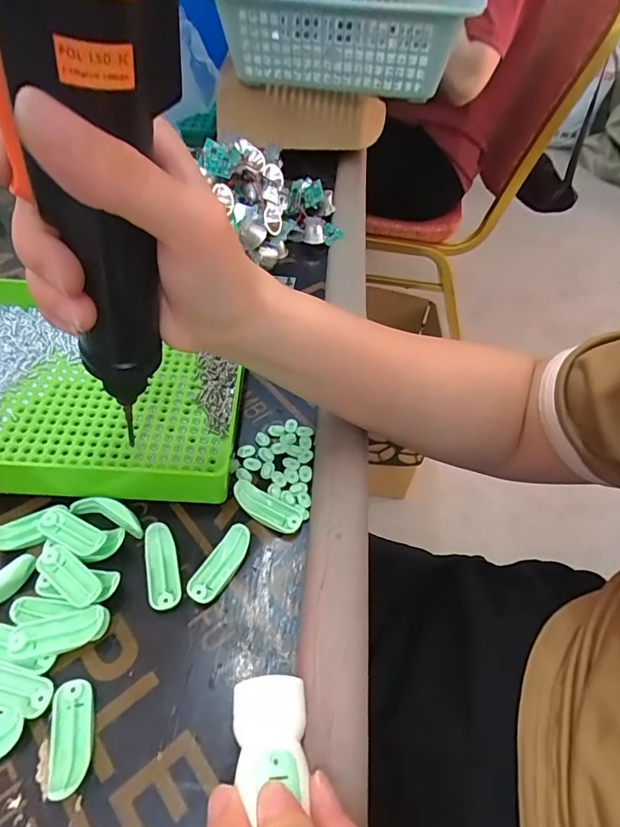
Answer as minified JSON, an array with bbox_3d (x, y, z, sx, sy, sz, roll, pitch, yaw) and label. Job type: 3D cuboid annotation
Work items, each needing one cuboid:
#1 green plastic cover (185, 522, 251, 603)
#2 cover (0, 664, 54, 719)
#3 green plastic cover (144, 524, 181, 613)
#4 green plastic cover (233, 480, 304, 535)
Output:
[{"bbox_3d":[-0.045,0.078,0.245,0.015,0.015,0.041,28,53,17],"label":"green plastic cover"},{"bbox_3d":[-0.131,0.117,0.203,0.041,0.014,0.015,12,50,5],"label":"cover"},{"bbox_3d":[-0.075,0.077,0.242,0.015,0.005,0.042,-11,64,-14],"label":"green plastic cover"},{"bbox_3d":[-0.023,0.052,0.268,0.041,0.011,0.017,24,52,14],"label":"green plastic cover"}]

